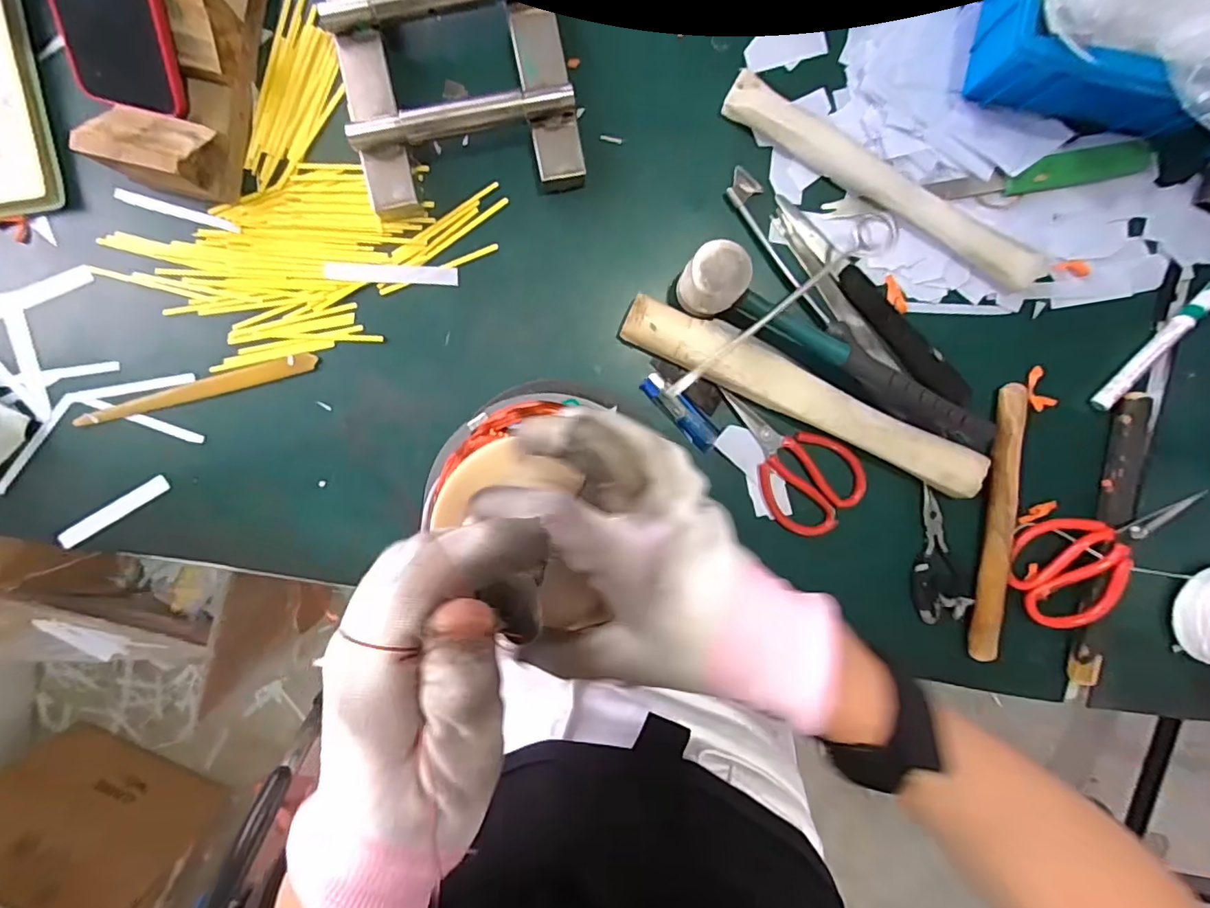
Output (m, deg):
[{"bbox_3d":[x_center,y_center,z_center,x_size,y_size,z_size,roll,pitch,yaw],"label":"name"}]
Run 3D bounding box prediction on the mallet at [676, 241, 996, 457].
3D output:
[{"bbox_3d":[0.201,-0.079,0.453,0.304,0.070,0.044,27,93,-3],"label":"mallet"}]

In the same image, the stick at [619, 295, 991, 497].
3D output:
[{"bbox_3d":[0.171,-0.051,0.474,0.327,0.032,0.049,24,93,-3],"label":"stick"}]

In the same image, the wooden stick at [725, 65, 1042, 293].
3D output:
[{"bbox_3d":[0.239,-0.226,0.460,0.305,0.032,0.031,31,93,-3],"label":"wooden stick"}]

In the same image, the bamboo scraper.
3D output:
[{"bbox_3d":[-0.356,-0.055,0.479,0.206,0.007,0.019,-16,94,0],"label":"bamboo scraper"}]

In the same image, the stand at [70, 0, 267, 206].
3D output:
[{"bbox_3d":[-0.330,-0.314,0.425,0.082,0.066,0.205,13,94,-2],"label":"stand"}]

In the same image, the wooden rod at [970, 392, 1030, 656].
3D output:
[{"bbox_3d":[0.355,0.065,0.493,0.025,0.023,0.249,2,94,-1],"label":"wooden rod"}]

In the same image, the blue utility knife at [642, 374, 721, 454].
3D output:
[{"bbox_3d":[0.067,-0.038,0.485,0.024,0.011,0.082,-43,94,2],"label":"blue utility knife"}]

